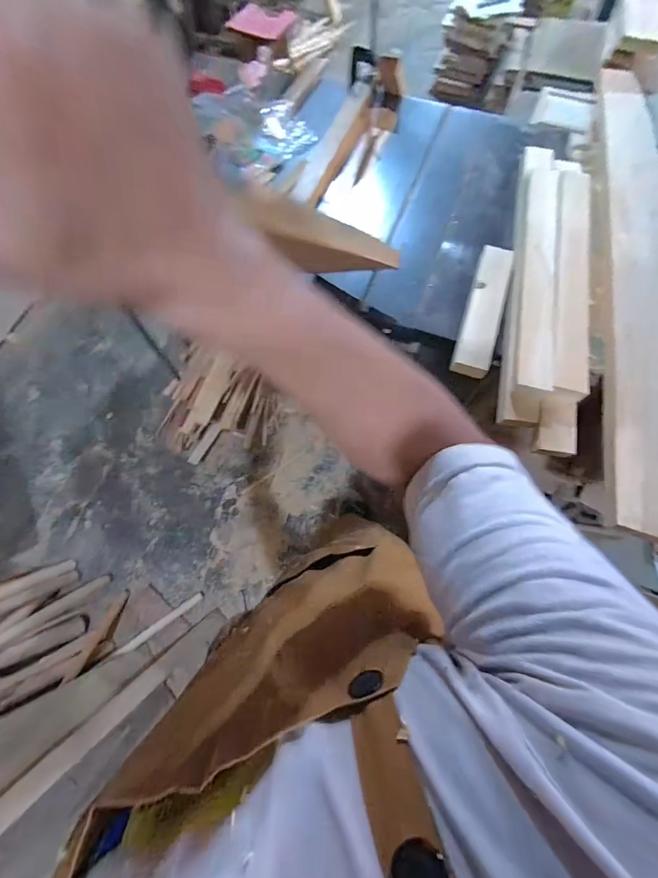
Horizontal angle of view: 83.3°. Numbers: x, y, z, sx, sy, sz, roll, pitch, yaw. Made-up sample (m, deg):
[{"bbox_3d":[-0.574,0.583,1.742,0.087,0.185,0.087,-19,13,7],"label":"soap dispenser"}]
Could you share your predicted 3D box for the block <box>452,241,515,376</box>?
[{"bbox_3d":[0.309,-0.265,0.732,0.067,0.039,0.306,18,71,8],"label":"block"}]

